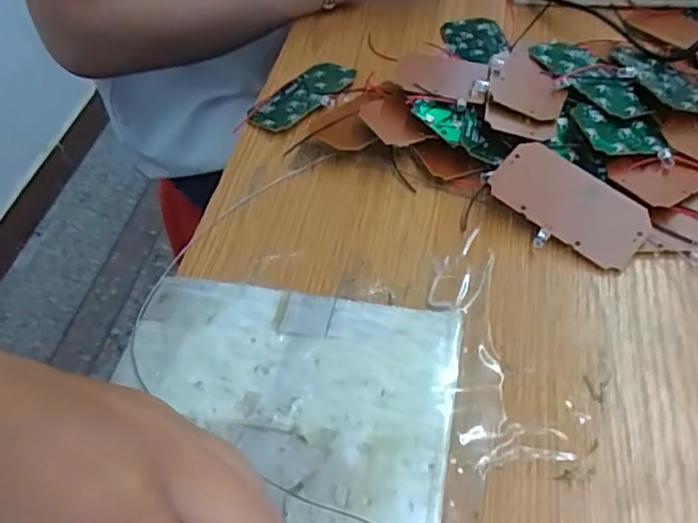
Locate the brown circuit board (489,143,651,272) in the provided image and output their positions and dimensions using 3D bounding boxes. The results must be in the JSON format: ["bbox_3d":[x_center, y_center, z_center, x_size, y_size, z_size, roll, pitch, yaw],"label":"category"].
[{"bbox_3d":[0.106,-0.029,0.293,0.075,0.004,0.038,37,75,18],"label":"brown circuit board"}]

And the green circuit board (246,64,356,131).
[{"bbox_3d":[-0.029,-0.103,0.376,0.071,0.009,0.040,-34,56,-21],"label":"green circuit board"}]

